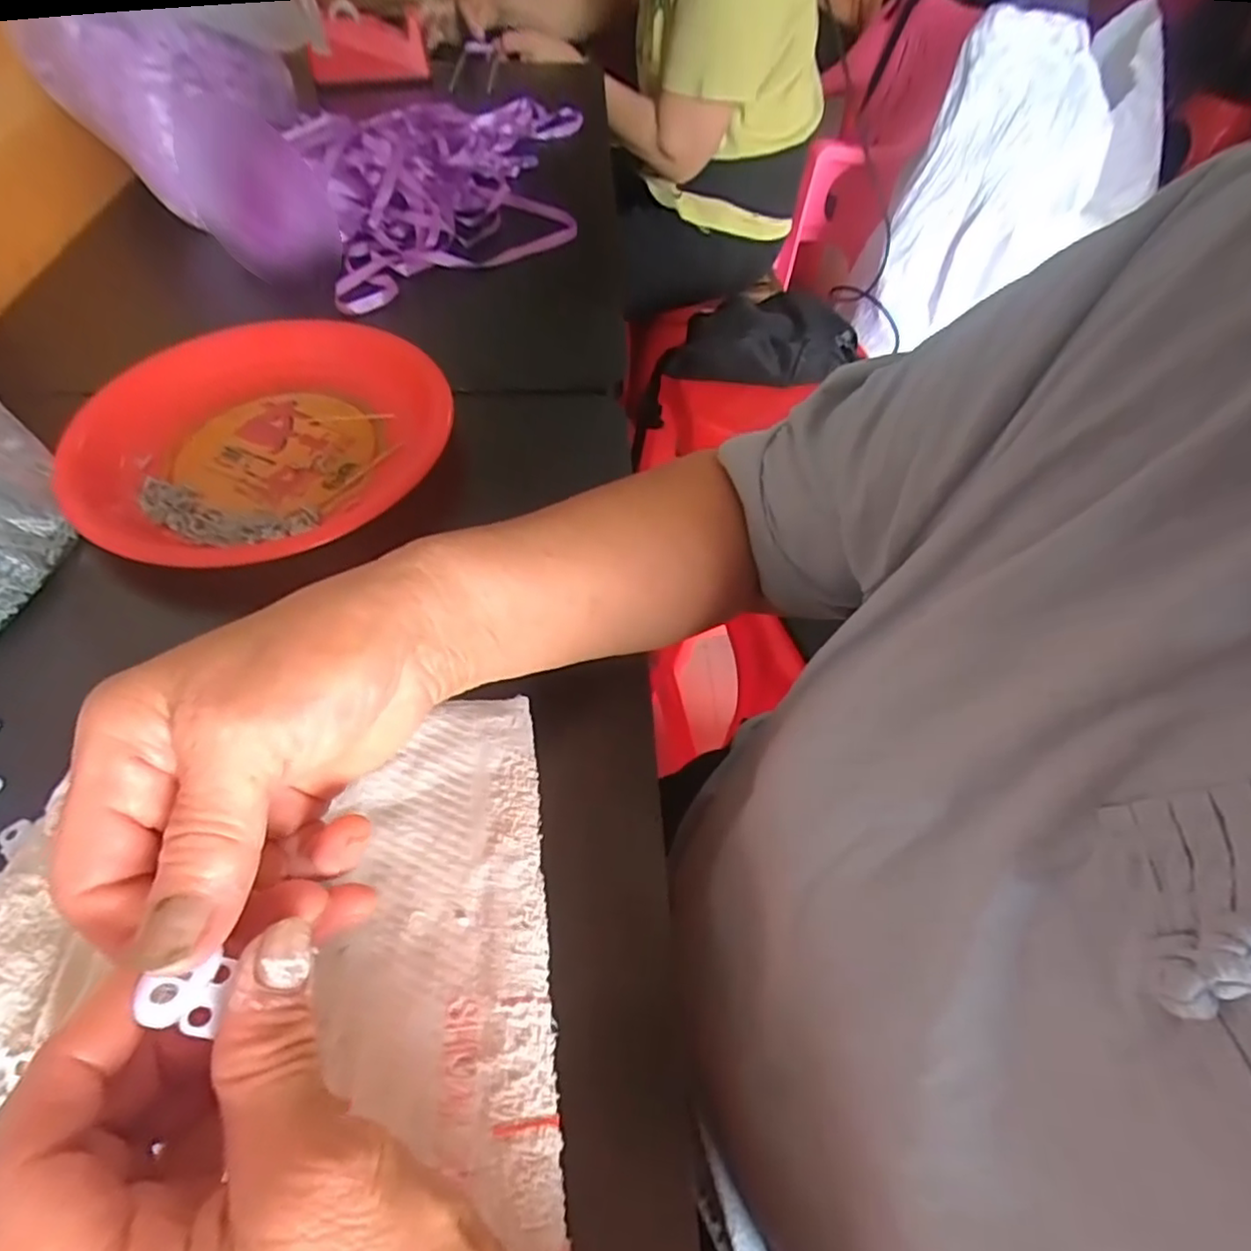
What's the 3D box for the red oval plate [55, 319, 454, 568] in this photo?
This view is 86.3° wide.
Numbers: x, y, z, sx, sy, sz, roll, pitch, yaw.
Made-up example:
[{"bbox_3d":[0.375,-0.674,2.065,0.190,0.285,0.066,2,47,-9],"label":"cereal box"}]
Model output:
[{"bbox_3d":[-0.222,-0.119,0.417,0.189,0.037,0.223,36,60,22],"label":"red oval plate"}]

